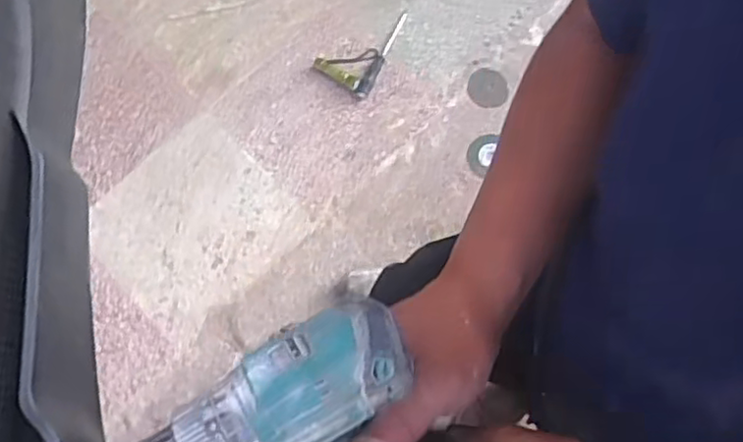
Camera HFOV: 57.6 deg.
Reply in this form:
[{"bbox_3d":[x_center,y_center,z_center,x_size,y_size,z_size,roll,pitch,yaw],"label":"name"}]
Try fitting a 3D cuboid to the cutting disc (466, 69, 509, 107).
[{"bbox_3d":[0.279,-0.317,1.612,0.095,0.007,0.096,14,78,3],"label":"cutting disc"}]

